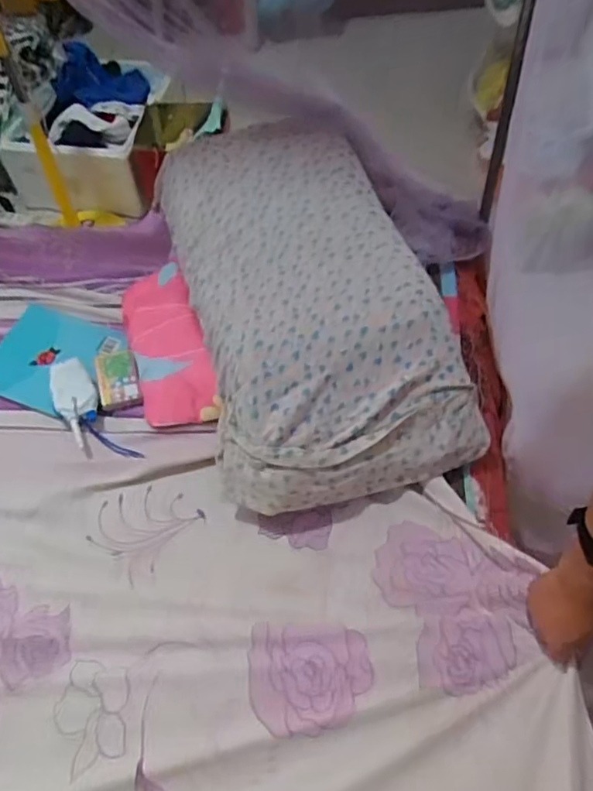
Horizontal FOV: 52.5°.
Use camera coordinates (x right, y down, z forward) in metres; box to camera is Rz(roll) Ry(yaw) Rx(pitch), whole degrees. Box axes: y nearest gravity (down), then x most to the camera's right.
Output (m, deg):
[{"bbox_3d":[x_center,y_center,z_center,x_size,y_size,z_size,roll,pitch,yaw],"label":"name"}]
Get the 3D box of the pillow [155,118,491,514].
[{"bbox_3d":[0.010,-0.153,0.896,0.344,0.168,0.595,-14,54,-6],"label":"pillow"}]

